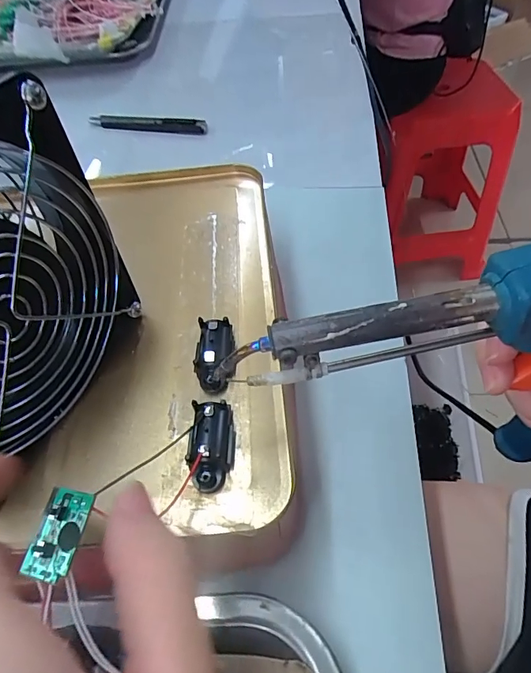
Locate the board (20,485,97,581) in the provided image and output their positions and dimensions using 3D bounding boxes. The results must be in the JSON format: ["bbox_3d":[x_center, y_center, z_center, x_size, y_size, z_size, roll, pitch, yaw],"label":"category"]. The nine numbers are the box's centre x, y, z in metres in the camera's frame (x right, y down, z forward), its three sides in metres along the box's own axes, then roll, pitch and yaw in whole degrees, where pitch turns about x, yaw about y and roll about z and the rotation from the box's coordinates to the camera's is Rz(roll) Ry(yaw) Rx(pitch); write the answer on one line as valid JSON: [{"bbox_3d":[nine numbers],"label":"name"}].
[{"bbox_3d":[-0.071,0.068,0.154,0.017,0.005,0.028,7,53,10],"label":"board"}]

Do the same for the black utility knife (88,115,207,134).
[{"bbox_3d":[-0.126,-0.225,0.470,0.133,0.016,0.012,10,54,12],"label":"black utility knife"}]

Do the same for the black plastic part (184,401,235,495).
[{"bbox_3d":[-0.022,0.044,0.181,0.016,0.013,0.034,-2,52,3],"label":"black plastic part"}]

